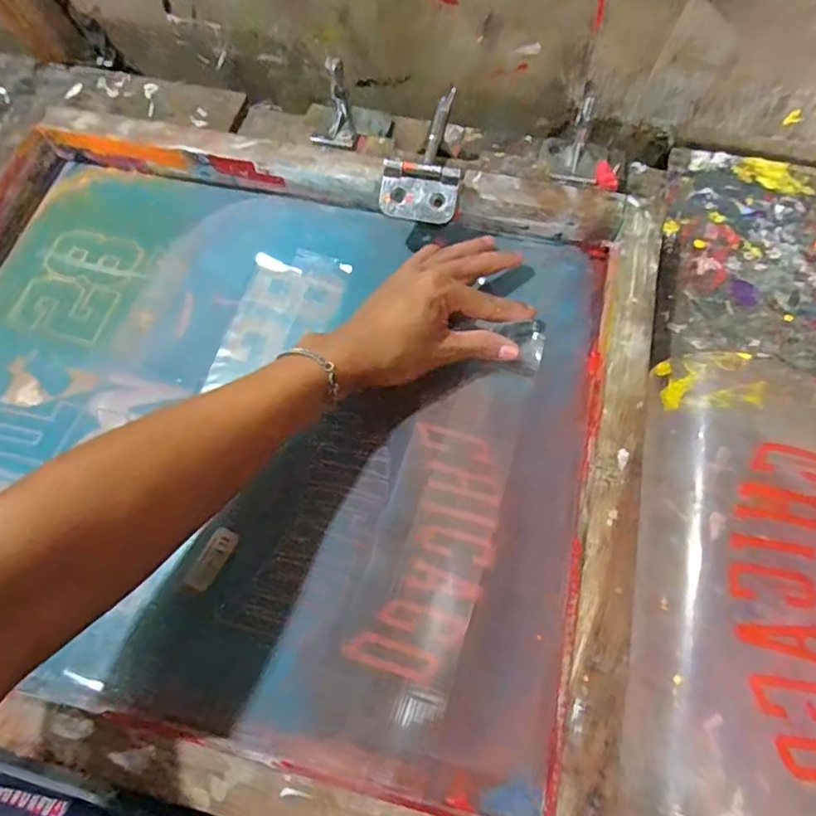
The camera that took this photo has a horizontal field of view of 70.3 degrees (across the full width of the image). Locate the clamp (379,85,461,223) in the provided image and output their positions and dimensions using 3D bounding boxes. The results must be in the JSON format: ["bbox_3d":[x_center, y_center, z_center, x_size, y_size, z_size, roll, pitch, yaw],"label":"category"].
[{"bbox_3d":[0.012,-0.196,0.454,0.058,0.029,0.102,4,66,4],"label":"clamp"}]

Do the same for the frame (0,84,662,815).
[{"bbox_3d":[-0.118,-0.006,0.409,0.530,0.053,0.449,13,67,8],"label":"frame"}]

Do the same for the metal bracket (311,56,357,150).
[{"bbox_3d":[-0.063,-0.244,0.467,0.034,0.045,0.047,-6,66,-1],"label":"metal bracket"}]

